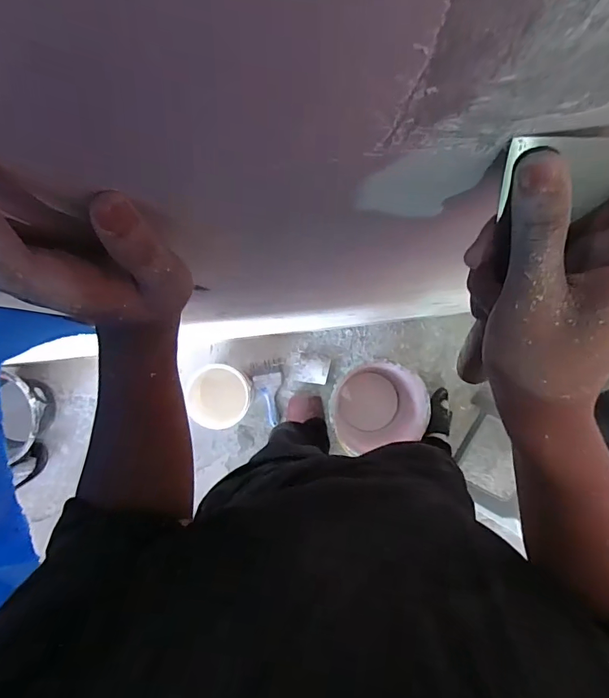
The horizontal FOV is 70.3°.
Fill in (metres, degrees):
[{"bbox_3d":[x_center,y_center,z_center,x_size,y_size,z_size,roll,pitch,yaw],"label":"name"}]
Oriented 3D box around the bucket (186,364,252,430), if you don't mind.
[{"bbox_3d":[-0.263,0.139,1.305,0.192,0.180,0.201,0,91,-1],"label":"bucket"}]

